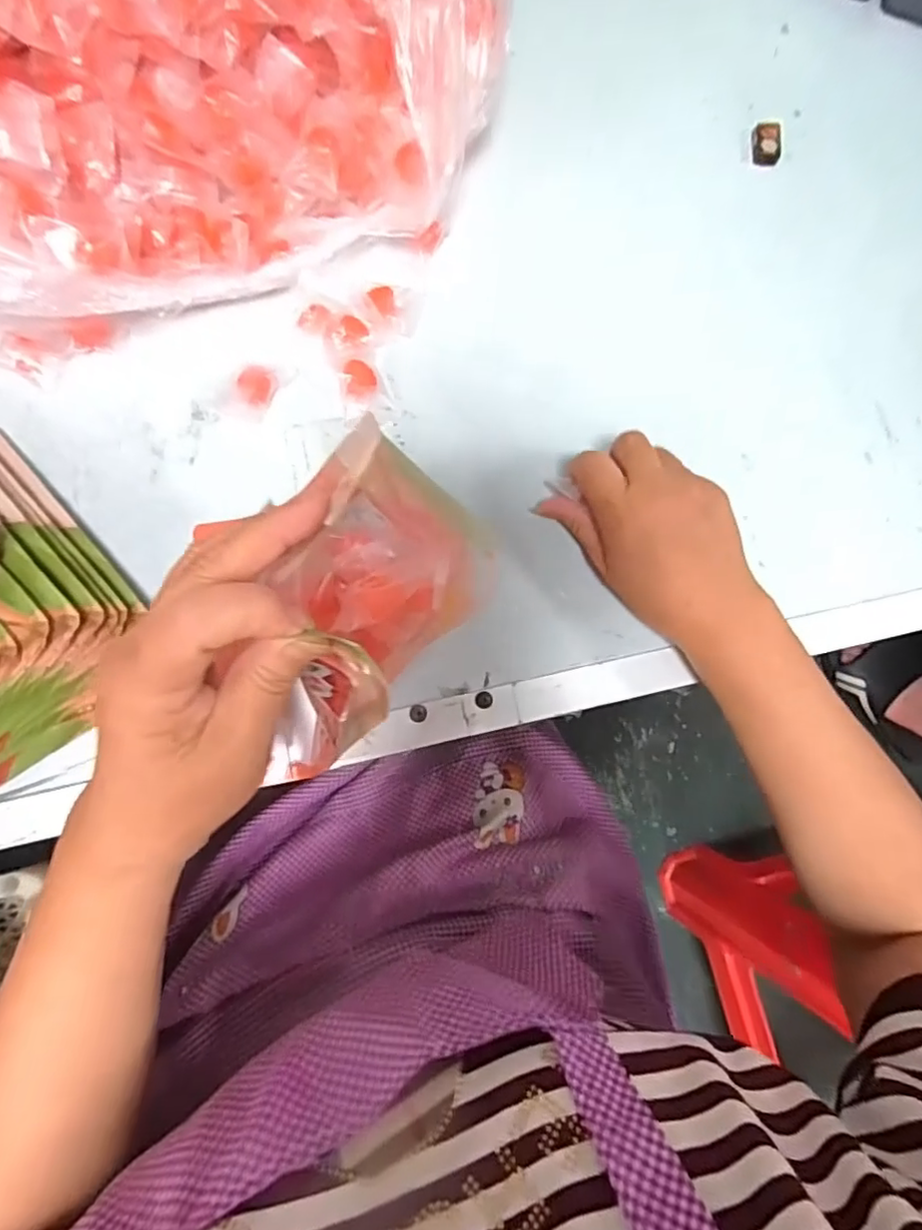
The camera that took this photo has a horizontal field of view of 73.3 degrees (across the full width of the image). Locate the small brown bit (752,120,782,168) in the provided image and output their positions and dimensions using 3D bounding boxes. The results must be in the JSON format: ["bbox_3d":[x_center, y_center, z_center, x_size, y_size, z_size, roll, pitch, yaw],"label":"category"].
[{"bbox_3d":[0.211,-0.326,0.427,0.018,0.007,0.030,1,82,-4],"label":"small brown bit"}]

